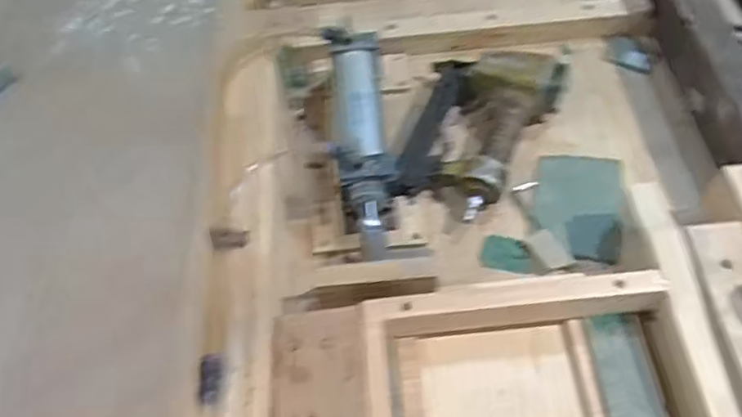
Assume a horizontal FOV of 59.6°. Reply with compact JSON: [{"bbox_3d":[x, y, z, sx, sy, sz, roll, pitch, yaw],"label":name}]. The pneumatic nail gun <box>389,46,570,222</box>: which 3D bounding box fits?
[{"bbox_3d":[0.118,-0.094,0.745,0.152,0.058,0.225,20,59,16],"label":"pneumatic nail gun"}]

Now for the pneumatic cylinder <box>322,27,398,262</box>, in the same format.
[{"bbox_3d":[-0.010,-0.079,0.695,0.064,0.056,0.304,-6,56,-1],"label":"pneumatic cylinder"}]

